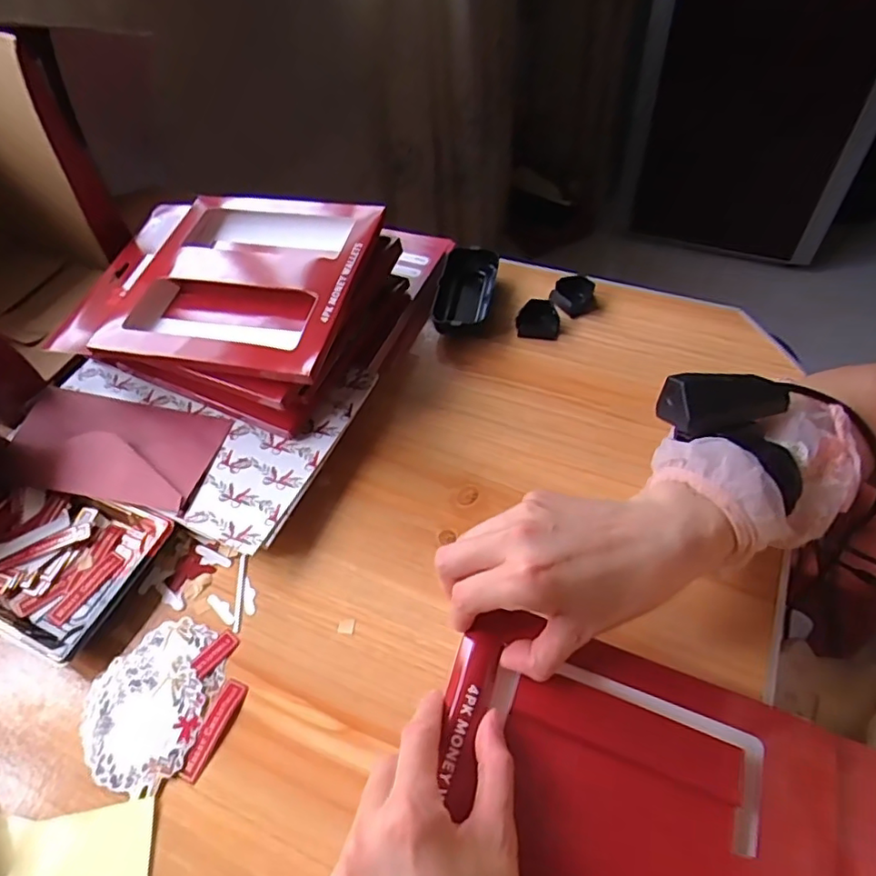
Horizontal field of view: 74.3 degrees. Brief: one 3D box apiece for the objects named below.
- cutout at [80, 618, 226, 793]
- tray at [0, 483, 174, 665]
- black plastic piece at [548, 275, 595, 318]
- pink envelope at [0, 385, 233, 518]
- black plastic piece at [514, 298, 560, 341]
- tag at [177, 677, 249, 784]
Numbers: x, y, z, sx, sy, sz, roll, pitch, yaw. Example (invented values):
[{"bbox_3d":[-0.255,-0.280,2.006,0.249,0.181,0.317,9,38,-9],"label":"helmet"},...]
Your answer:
[{"bbox_3d":[-0.184,0.166,0.369,0.080,0.004,0.097,9,55,11],"label":"cutout"},{"bbox_3d":[-0.285,0.091,0.427,0.153,0.024,0.107,16,56,16],"label":"tray"},{"bbox_3d":[0.128,-0.136,0.551,0.040,0.021,0.035,9,55,11],"label":"black plastic piece"},{"bbox_3d":[-0.265,0.004,0.466,0.182,0.015,0.092,10,55,12],"label":"pink envelope"},{"bbox_3d":[0.093,-0.109,0.534,0.038,0.021,0.033,7,54,10],"label":"black plastic piece"},{"bbox_3d":[-0.138,0.178,0.355,0.016,0.004,0.058,15,56,16],"label":"tag"}]

